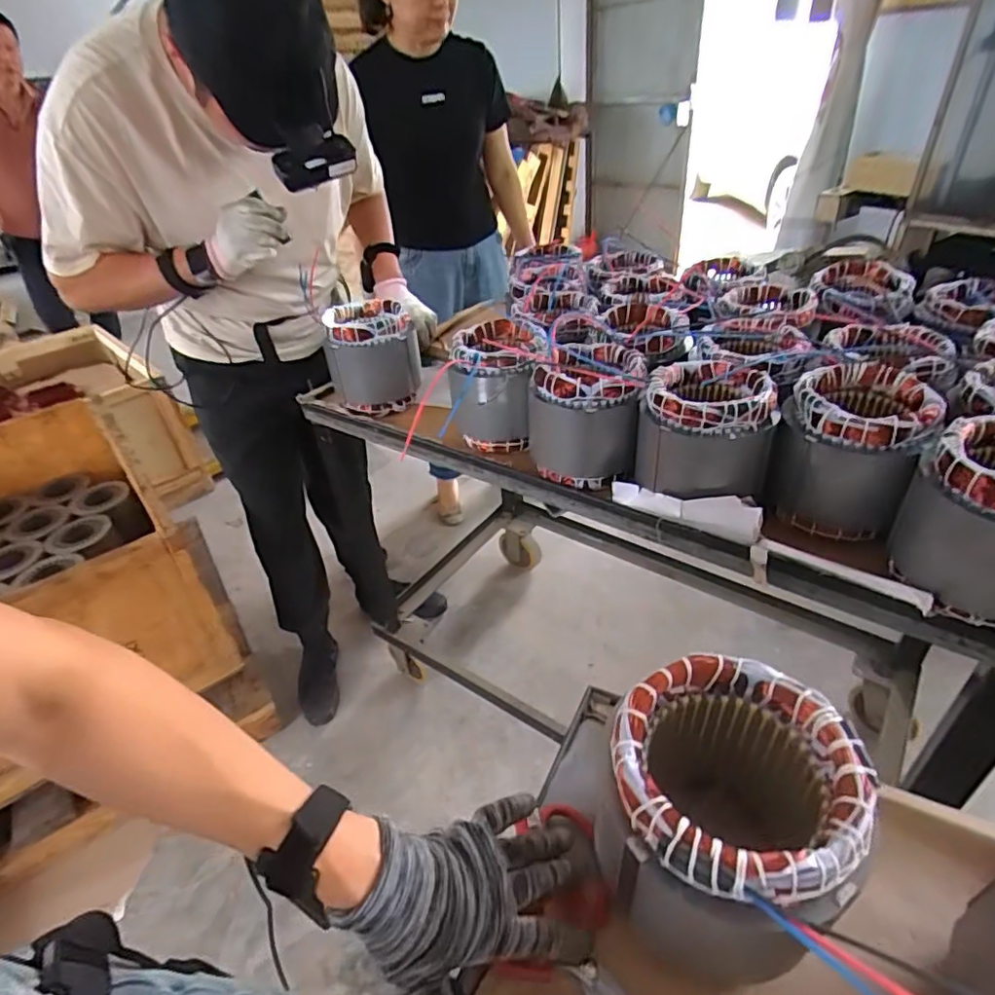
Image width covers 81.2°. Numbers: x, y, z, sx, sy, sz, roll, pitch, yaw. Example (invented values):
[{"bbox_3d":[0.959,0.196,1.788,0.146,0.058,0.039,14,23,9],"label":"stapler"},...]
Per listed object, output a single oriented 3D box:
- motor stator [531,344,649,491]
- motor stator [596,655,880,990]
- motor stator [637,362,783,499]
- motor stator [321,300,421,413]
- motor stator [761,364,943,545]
[{"bbox_3d":[0.121,-0.120,0.803,0.150,0.154,0.149,5,38,14],"label":"motor stator"},{"bbox_3d":[0.147,0.210,0.381,0.138,0.150,0.142,19,42,29],"label":"motor stator"},{"bbox_3d":[0.252,-0.078,0.714,0.144,0.138,0.134,-3,36,3],"label":"motor stator"},{"bbox_3d":[-0.223,-0.248,1.023,0.143,0.155,0.143,-19,38,-18],"label":"motor stator"},{"bbox_3d":[0.414,-0.057,0.689,0.143,0.153,0.152,19,43,30],"label":"motor stator"}]

